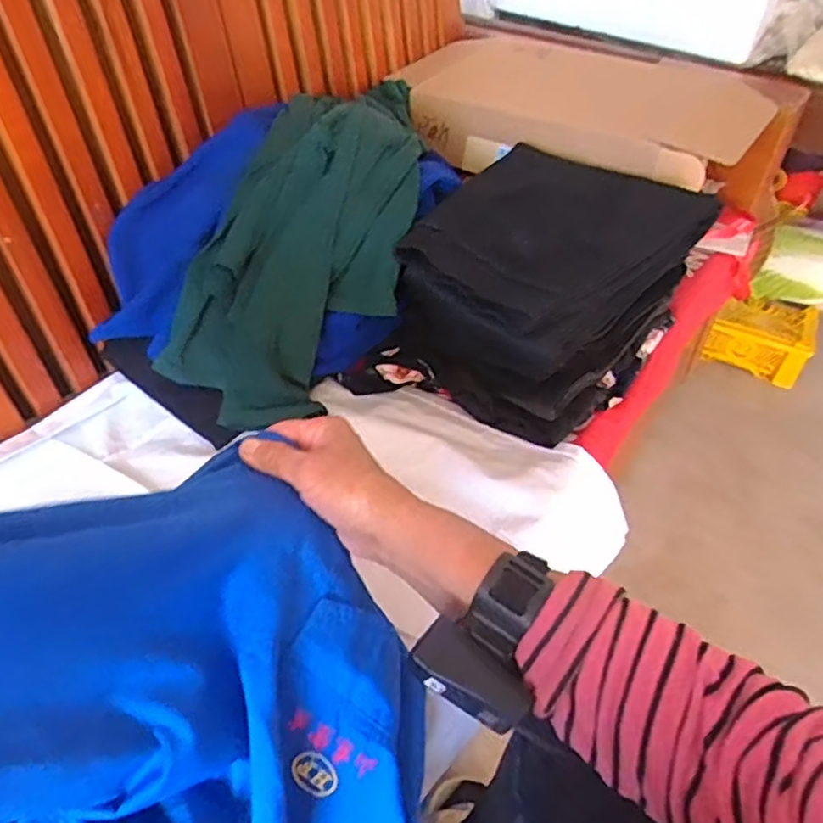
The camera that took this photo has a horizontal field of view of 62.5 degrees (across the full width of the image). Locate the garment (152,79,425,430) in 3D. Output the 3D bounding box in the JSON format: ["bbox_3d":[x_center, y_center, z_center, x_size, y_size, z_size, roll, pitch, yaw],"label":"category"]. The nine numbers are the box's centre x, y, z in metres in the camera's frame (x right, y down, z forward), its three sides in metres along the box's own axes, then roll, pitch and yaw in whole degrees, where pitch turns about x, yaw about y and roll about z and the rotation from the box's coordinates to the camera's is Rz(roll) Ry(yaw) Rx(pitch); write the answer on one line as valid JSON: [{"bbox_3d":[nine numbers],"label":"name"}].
[{"bbox_3d":[-0.102,-0.172,0.689,0.195,0.113,0.390,28,88,22],"label":"garment"}]

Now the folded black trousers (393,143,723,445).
[{"bbox_3d":[0.148,-0.145,0.733,0.221,0.168,0.280,32,53,25],"label":"folded black trousers"}]

